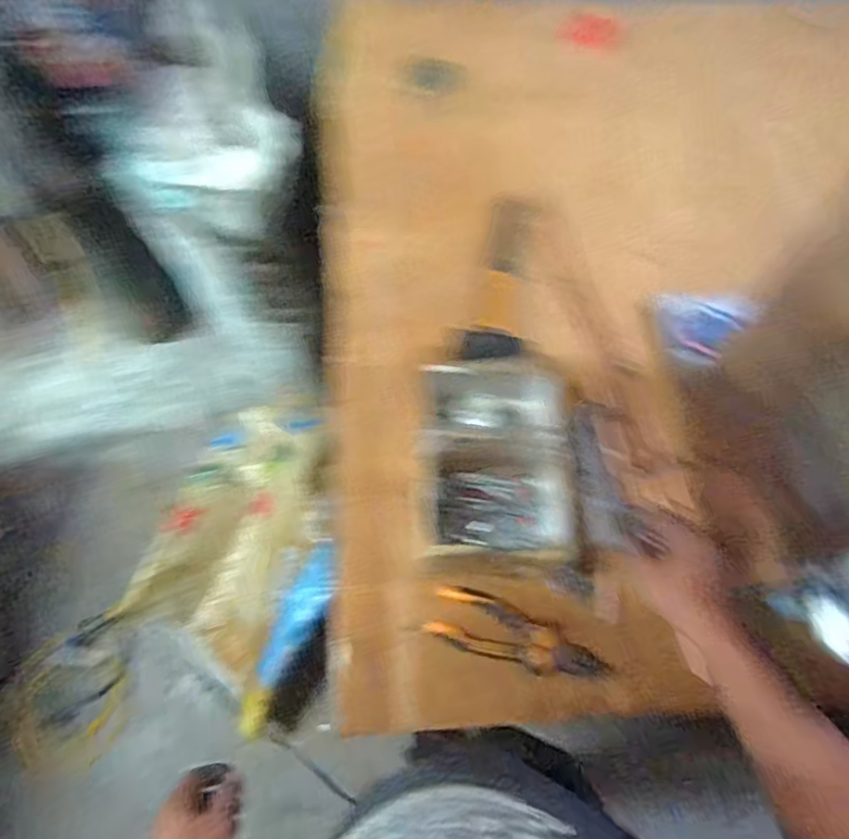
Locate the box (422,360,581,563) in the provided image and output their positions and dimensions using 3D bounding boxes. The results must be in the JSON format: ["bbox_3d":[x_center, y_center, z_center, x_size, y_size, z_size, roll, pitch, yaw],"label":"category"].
[{"bbox_3d":[0.084,0.041,0.659,0.170,0.071,0.237,-1,65,-3],"label":"box"}]

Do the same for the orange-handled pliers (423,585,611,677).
[{"bbox_3d":[0.099,0.225,0.608,0.186,0.025,0.059,17,65,5],"label":"orange-handled pliers"}]

